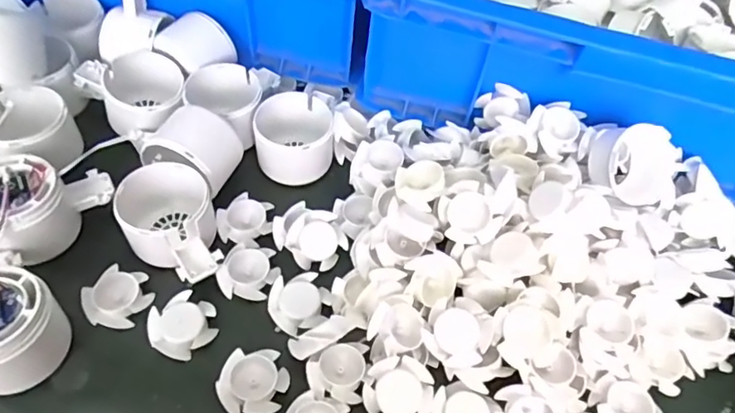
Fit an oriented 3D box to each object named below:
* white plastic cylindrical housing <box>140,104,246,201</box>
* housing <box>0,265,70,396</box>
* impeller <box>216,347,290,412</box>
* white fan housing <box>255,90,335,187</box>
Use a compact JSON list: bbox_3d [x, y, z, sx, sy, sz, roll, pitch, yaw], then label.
[{"bbox_3d":[-0.126,-0.047,0.395,0.056,0.045,0.051,21,55,10],"label":"white plastic cylindrical housing"},{"bbox_3d":[-0.205,0.071,0.312,0.057,0.052,0.059,34,59,18],"label":"housing"},{"bbox_3d":[-0.068,0.104,0.327,0.039,0.012,0.038,-7,55,-11],"label":"impeller"},{"bbox_3d":[-0.057,-0.055,0.432,0.059,0.042,0.064,3,54,-4],"label":"white fan housing"}]

